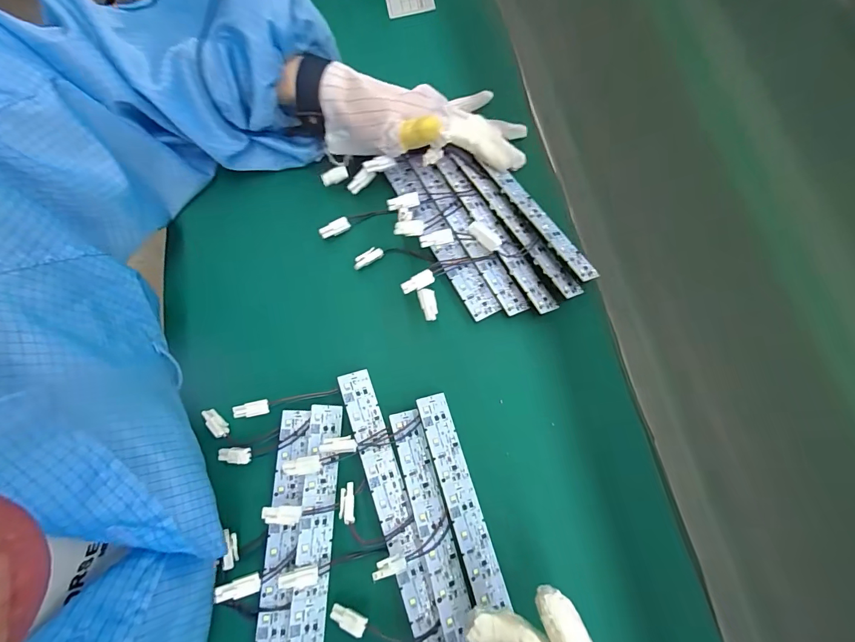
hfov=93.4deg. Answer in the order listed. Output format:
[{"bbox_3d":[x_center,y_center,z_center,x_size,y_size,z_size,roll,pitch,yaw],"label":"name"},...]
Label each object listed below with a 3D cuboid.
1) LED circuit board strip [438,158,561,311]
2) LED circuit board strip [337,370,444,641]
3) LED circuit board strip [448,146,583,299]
[{"bbox_3d":[0.056,-0.077,0.335,0.020,0.007,0.163,-28,76,-6],"label":"LED circuit board strip"},{"bbox_3d":[-0.027,0.128,0.289,0.024,0.004,0.189,-14,73,-22],"label":"LED circuit board strip"},{"bbox_3d":[0.071,-0.086,0.338,0.018,0.006,0.164,-27,71,-21],"label":"LED circuit board strip"}]

